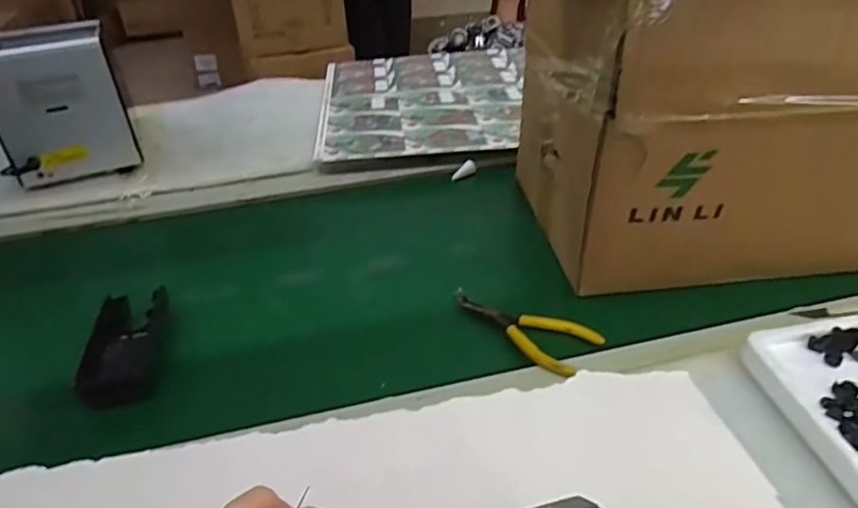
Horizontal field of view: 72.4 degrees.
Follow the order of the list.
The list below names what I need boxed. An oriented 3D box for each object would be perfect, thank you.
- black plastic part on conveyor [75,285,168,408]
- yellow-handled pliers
[{"bbox_3d":[-0.227,0.068,0.437,0.050,0.028,0.111,-9,39,-6],"label":"black plastic part on conveyor"},{"bbox_3d":[0.074,0.052,0.455,0.057,0.007,0.118,-33,47,-31],"label":"yellow-handled pliers"}]

